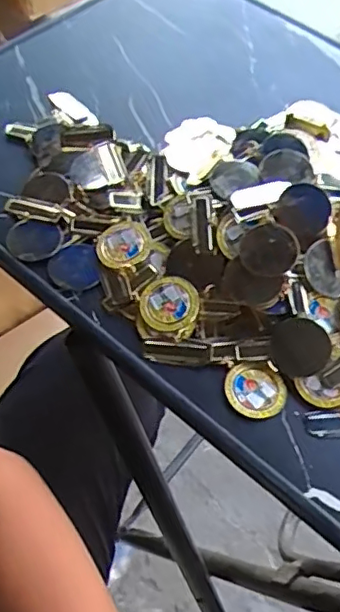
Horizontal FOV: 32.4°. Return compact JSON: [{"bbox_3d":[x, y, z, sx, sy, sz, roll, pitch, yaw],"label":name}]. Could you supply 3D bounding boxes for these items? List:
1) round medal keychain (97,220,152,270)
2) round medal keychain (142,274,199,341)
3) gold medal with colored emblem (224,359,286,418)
[{"bbox_3d":[-0.031,-0.042,0.404,0.038,0.006,0.033,-23,62,-14],"label":"round medal keychain"},{"bbox_3d":[0.000,0.000,0.378,0.037,0.010,0.037,1,59,-1],"label":"round medal keychain"},{"bbox_3d":[0.053,0.051,0.358,0.036,0.005,0.035,1,59,-1],"label":"gold medal with colored emblem"}]

